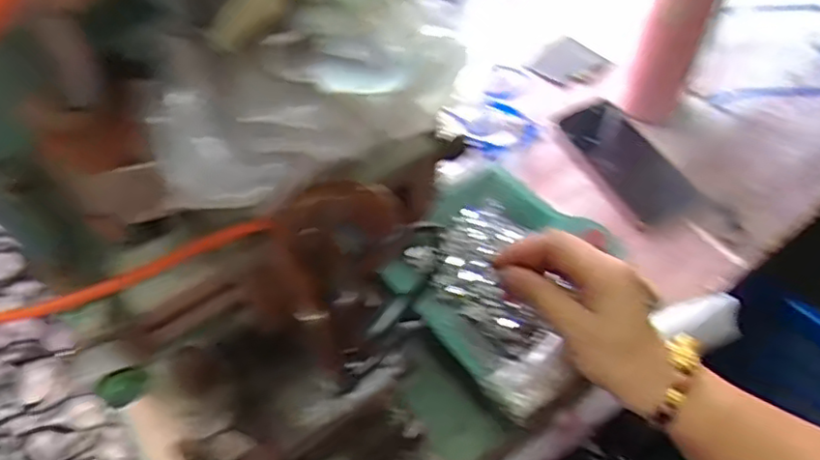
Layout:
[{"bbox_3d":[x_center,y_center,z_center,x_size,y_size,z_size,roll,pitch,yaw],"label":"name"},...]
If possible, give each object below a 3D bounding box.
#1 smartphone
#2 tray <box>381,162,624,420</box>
[{"bbox_3d":[0.214,-0.077,0.664,0.080,0.016,0.168,-21,55,-12],"label":"smartphone"},{"bbox_3d":[0.066,0.034,0.504,0.178,0.031,0.167,34,62,25],"label":"tray"}]

